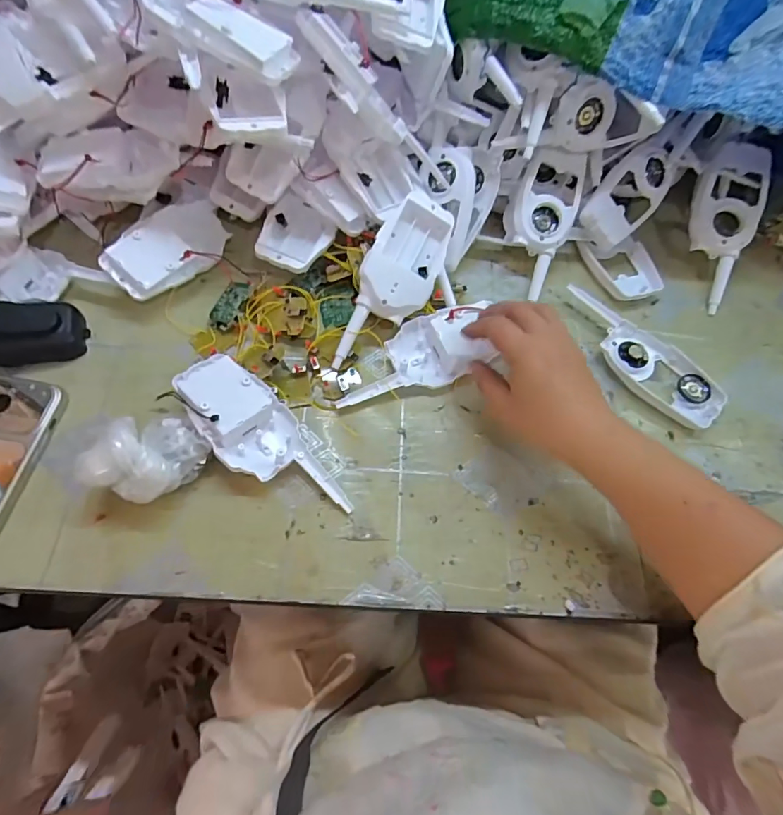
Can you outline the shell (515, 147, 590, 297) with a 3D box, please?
[{"bbox_3d":[0.148,-0.178,0.428,0.061,0.018,0.139,12,93,2],"label":"shell"}]

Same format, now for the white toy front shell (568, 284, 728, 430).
[{"bbox_3d":[0.222,-0.044,0.406,0.157,0.014,0.059,38,69,14],"label":"white toy front shell"}]

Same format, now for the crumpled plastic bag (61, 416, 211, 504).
[{"bbox_3d":[-0.179,0.037,0.325,0.056,0.054,0.072,41,70,14],"label":"crumpled plastic bag"}]

